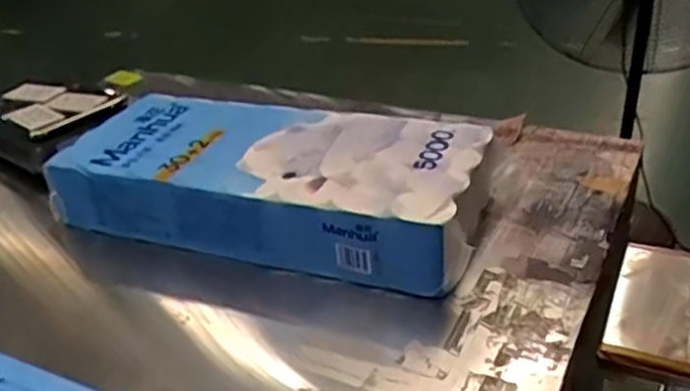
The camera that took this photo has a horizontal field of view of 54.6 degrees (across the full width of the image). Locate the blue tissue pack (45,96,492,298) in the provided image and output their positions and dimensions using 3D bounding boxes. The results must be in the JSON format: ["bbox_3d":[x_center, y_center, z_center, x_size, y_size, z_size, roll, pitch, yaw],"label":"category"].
[{"bbox_3d":[-0.128,-0.028,1.174,0.734,0.148,0.312,7,33,20],"label":"blue tissue pack"}]

